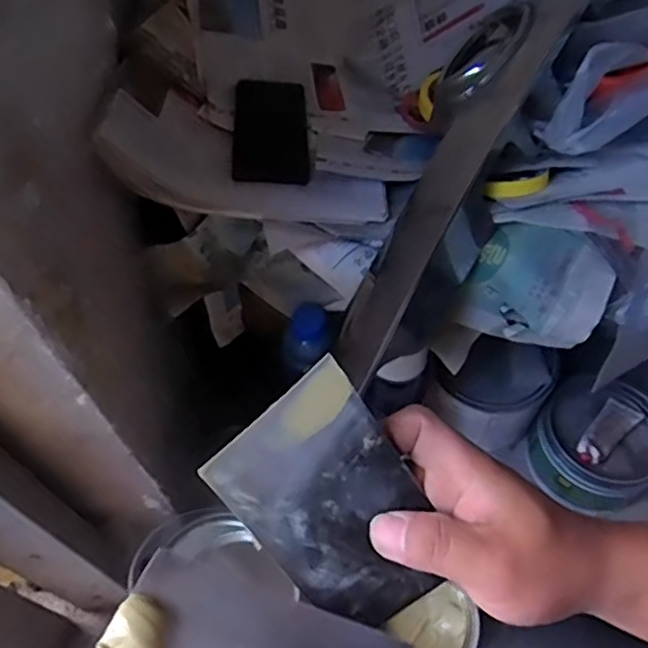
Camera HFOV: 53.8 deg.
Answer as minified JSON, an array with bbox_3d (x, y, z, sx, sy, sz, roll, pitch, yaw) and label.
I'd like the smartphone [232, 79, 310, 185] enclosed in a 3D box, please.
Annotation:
[{"bbox_3d":[-0.055,-0.202,0.663,0.074,0.012,0.163,-4,54,1],"label":"smartphone"}]

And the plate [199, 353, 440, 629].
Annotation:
[{"bbox_3d":[0.008,0.087,0.293,0.074,0.134,0.006,-34,22,-1],"label":"plate"}]

